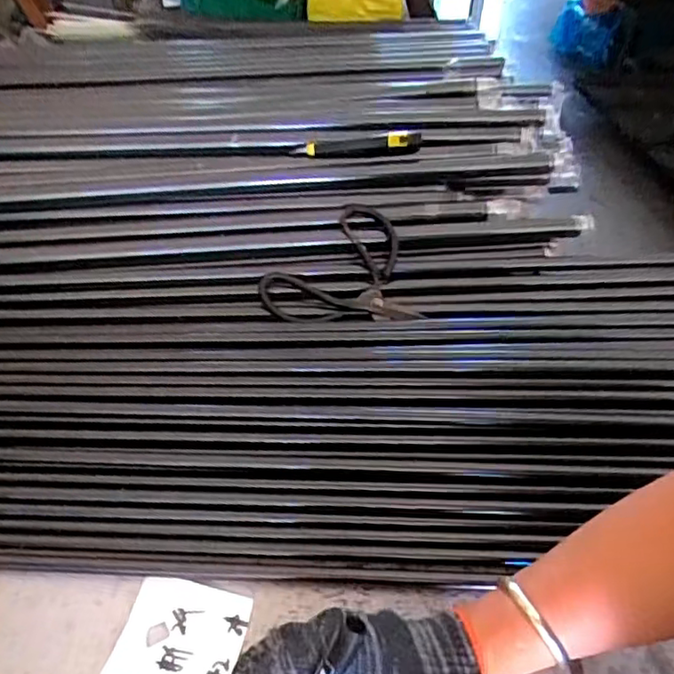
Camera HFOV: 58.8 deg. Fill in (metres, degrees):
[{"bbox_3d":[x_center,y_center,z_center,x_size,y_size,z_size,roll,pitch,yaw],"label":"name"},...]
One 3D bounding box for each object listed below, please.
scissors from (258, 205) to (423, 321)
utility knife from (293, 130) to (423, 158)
[{"bbox_3d":[-0.006,-0.074,0.635,0.155,0.014,0.152,-10,63,-10],"label":"scissors"},{"bbox_3d":[0.026,-0.232,0.719,0.151,0.019,0.029,-5,46,-7],"label":"utility knife"}]

